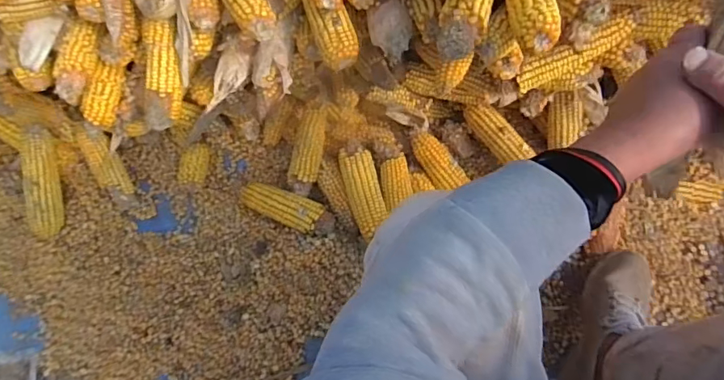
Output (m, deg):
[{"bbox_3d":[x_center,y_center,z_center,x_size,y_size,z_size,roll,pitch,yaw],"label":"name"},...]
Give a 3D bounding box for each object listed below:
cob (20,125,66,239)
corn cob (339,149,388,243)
[{"bbox_3d":[-0.512,-0.012,0.780,0.053,0.046,0.178,-3,97,0],"label":"cob"},{"bbox_3d":[0.005,0.005,0.787,0.054,0.047,0.152,-13,67,-4],"label":"corn cob"}]

